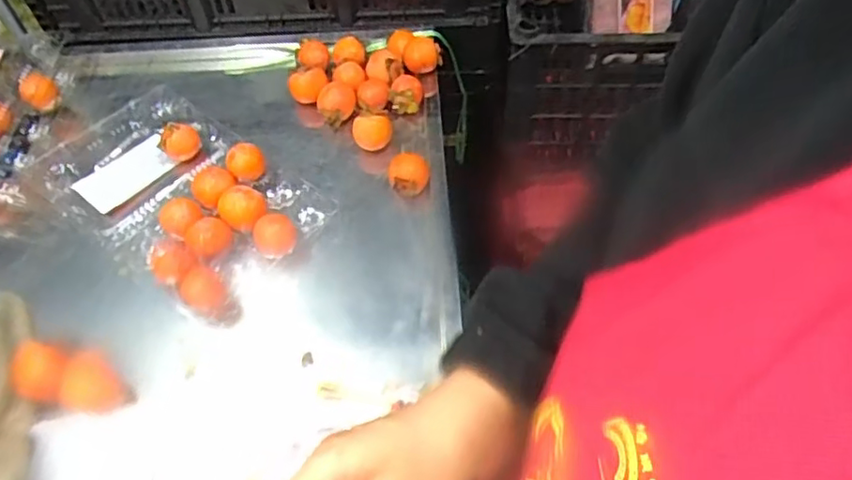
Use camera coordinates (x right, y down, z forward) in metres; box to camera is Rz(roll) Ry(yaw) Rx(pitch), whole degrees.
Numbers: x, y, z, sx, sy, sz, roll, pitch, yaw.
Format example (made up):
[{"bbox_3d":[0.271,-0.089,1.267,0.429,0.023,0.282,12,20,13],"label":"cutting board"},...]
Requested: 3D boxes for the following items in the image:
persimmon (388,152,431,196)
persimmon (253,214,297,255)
[{"bbox_3d":[-0.018,-0.069,0.686,0.044,0.038,0.043,8,58,7],"label":"persimmon"},{"bbox_3d":[-0.152,-0.001,0.641,0.043,0.035,0.043,-1,57,1],"label":"persimmon"}]

